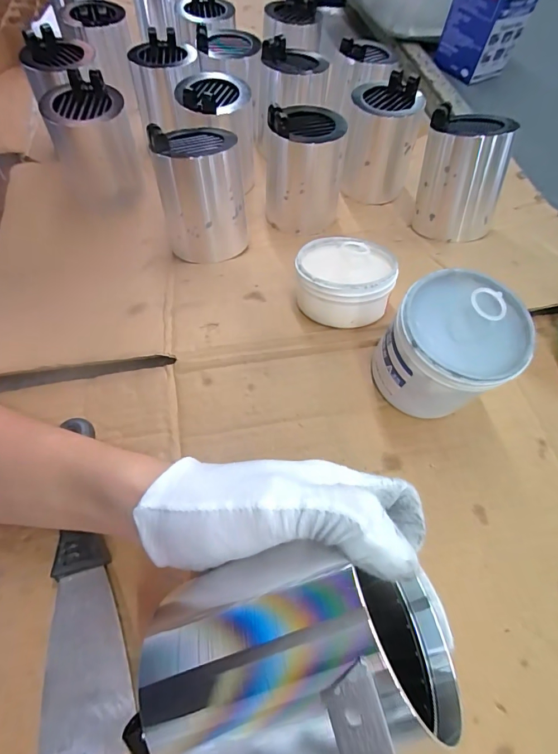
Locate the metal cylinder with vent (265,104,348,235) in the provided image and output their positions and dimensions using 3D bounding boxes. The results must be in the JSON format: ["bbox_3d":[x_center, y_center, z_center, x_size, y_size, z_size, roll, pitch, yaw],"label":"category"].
[{"bbox_3d":[0.027,-0.241,0.460,0.085,0.113,0.097,-4,61,-7],"label":"metal cylinder with vent"}]

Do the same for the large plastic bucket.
[{"bbox_3d":[0.117,-0.016,0.286,0.081,0.087,0.079,1,61,-3],"label":"large plastic bucket"}]

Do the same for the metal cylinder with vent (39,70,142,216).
[{"bbox_3d":[-0.219,-0.272,0.470,0.084,0.118,0.086,-22,64,-16],"label":"metal cylinder with vent"}]

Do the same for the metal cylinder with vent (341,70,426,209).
[{"bbox_3d":[0.127,-0.297,0.505,0.089,0.113,0.086,17,61,6],"label":"metal cylinder with vent"}]

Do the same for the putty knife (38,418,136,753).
[{"bbox_3d":[-0.114,0.115,0.240,0.043,0.014,0.186,-8,62,-8],"label":"putty knife"}]

